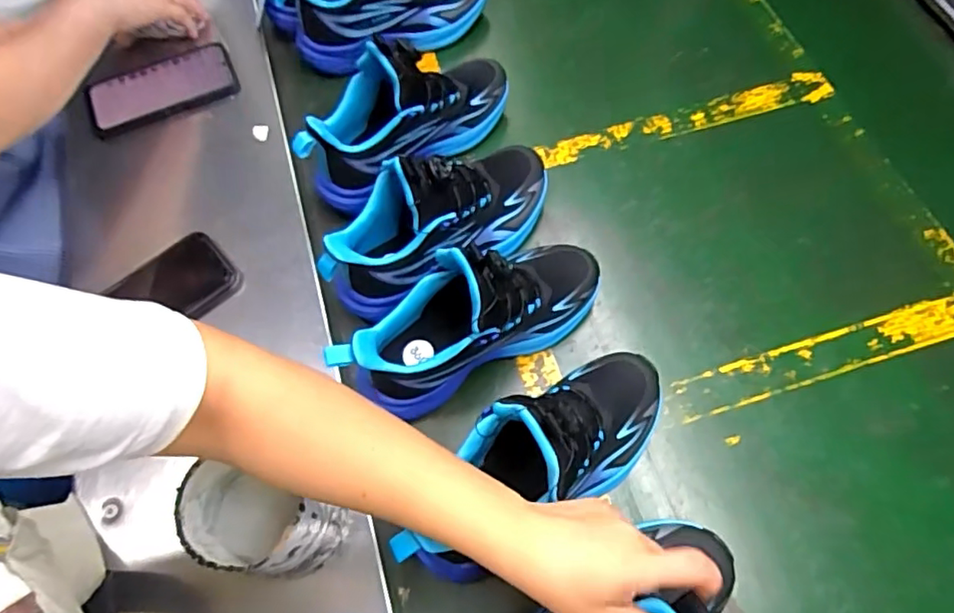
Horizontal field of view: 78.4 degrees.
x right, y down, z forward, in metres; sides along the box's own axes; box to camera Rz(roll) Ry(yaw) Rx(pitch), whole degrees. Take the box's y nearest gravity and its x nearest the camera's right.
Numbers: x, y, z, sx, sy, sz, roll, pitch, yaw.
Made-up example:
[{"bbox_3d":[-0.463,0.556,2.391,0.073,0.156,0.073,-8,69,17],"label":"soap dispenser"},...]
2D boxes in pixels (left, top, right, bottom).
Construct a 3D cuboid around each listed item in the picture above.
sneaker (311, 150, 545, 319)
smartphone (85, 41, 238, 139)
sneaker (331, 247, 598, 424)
[{"bbox_3d":[-0.032,-0.084,0.538,0.236,0.136,0.081,-36,68,-13],"label":"sneaker"},{"bbox_3d":[-0.361,-0.249,0.674,0.163,0.017,0.081,-21,66,-7],"label":"smartphone"},{"bbox_3d":[0.001,0.005,0.494,0.234,0.136,0.083,-28,67,-10],"label":"sneaker"}]

